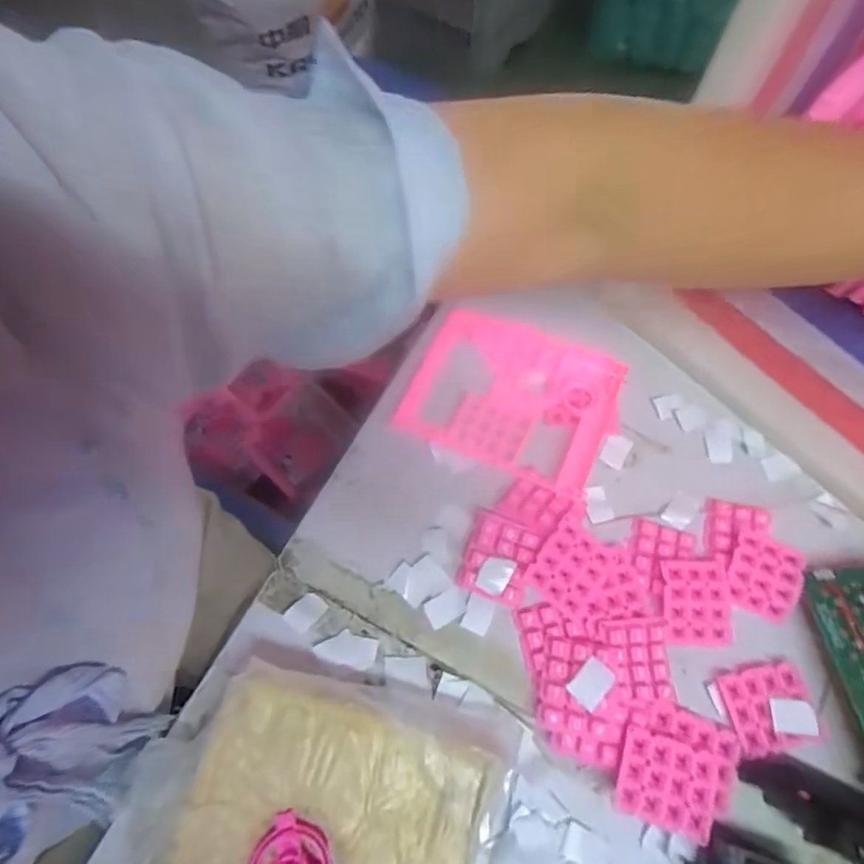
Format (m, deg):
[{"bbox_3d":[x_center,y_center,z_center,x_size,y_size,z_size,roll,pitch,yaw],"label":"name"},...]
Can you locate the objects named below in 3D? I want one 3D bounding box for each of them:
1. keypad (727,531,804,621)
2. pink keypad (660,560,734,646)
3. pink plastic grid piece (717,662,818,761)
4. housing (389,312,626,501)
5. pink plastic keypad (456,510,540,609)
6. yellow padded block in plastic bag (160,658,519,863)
[{"bbox_3d":[0.249,0.108,0.400,0.047,0.011,0.055,24,69,9],"label":"keypad"},{"bbox_3d":[0.193,0.125,0.390,0.050,0.008,0.059,1,79,-1],"label":"pink keypad"},{"bbox_3d":[0.231,0.190,0.368,0.056,0.007,0.053,-5,68,-3],"label":"pink plastic grid piece"},{"bbox_3d":[0.070,-0.032,0.451,0.167,0.016,0.132,25,69,9],"label":"housing"},{"bbox_3d":[0.049,0.094,0.397,0.048,0.016,0.059,20,69,7],"label":"pink plastic keypad"},{"bbox_3d":[-0.059,0.246,0.331,0.185,0.033,0.164,14,68,5],"label":"yellow padded block in plastic bag"}]

